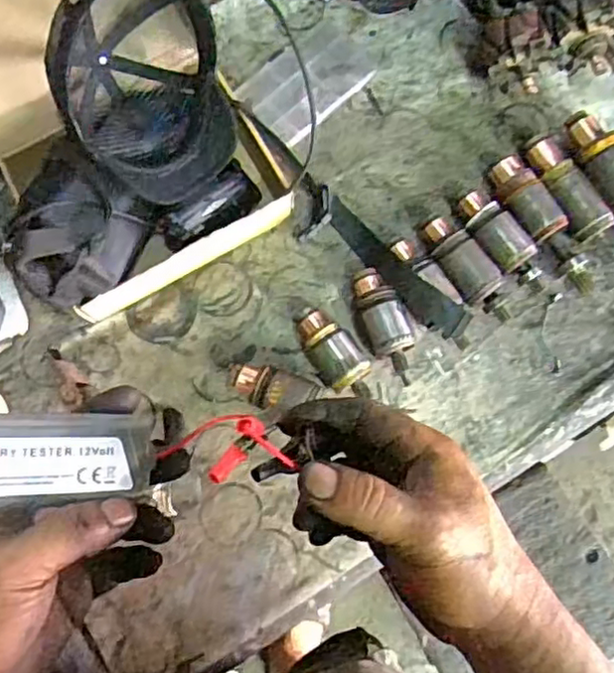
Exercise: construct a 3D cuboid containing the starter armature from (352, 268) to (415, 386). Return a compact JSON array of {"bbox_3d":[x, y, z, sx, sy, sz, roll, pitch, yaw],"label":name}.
[{"bbox_3d":[0.091,-0.014,0.765,0.051,0.041,0.139,-17,78,-5],"label":"starter armature"}]

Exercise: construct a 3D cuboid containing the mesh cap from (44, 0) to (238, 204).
[{"bbox_3d":[-0.169,-0.261,0.689,0.165,0.169,0.218,-19,79,-5],"label":"mesh cap"}]

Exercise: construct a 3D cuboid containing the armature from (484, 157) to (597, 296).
[{"bbox_3d":[0.283,-0.134,0.803,0.049,0.051,0.187,-30,80,-7],"label":"armature"}]

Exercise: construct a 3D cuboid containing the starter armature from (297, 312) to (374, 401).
[{"bbox_3d":[0.032,0.019,0.762,0.056,0.050,0.121,-32,80,-8],"label":"starter armature"}]

